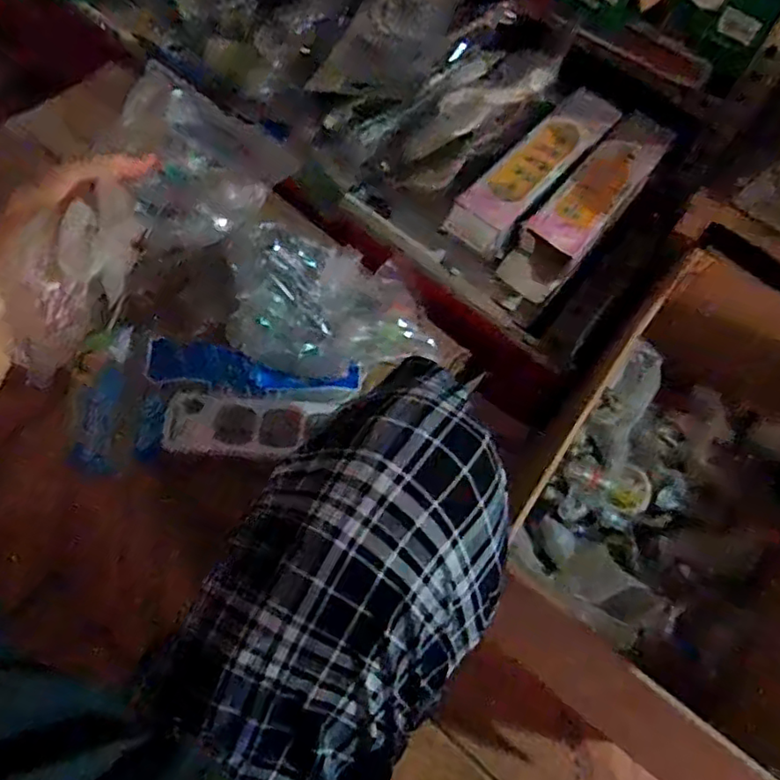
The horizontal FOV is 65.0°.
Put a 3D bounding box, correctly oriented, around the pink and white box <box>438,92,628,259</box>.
[{"bbox_3d":[0.152,-0.230,0.639,0.060,0.034,0.233,38,68,14],"label":"pink and white box"}]

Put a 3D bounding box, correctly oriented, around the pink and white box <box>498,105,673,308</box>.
[{"bbox_3d":[0.206,-0.188,0.640,0.062,0.058,0.256,36,68,13],"label":"pink and white box"}]

